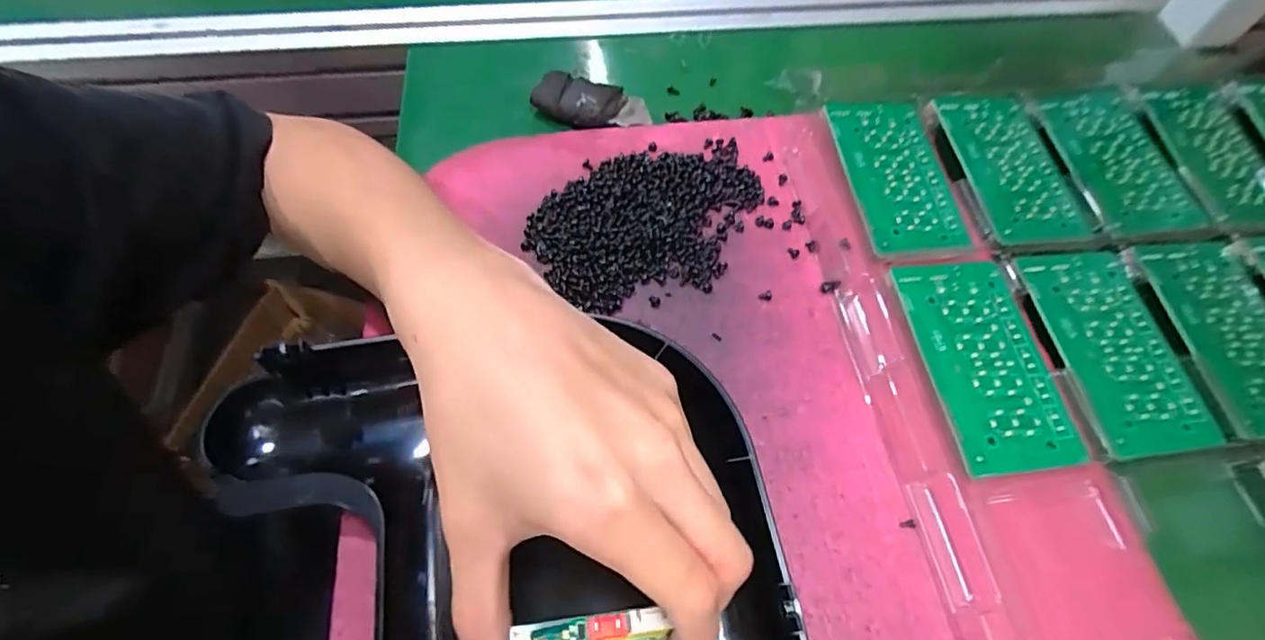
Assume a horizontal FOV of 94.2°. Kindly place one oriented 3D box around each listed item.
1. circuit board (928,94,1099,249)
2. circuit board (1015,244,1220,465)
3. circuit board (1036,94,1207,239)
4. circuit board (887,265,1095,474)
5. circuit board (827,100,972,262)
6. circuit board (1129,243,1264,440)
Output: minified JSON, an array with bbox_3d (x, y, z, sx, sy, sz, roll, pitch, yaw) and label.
[{"bbox_3d":[0.222,-0.092,0.345,0.062,0.006,0.106,-6,61,-5],"label":"circuit board"},{"bbox_3d":[0.235,0.012,0.286,0.059,0.004,0.105,-5,61,-5],"label":"circuit board"},{"bbox_3d":[0.290,-0.097,0.353,0.063,0.004,0.105,-4,61,-4],"label":"circuit board"},{"bbox_3d":[0.167,0.018,0.280,0.057,0.005,0.105,-7,62,-6],"label":"circuit board"},{"bbox_3d":[0.149,-0.083,0.331,0.058,0.009,0.105,-5,61,-5],"label":"circuit board"},{"bbox_3d":[0.308,0.006,0.301,0.061,0.005,0.106,-4,61,-4],"label":"circuit board"}]

